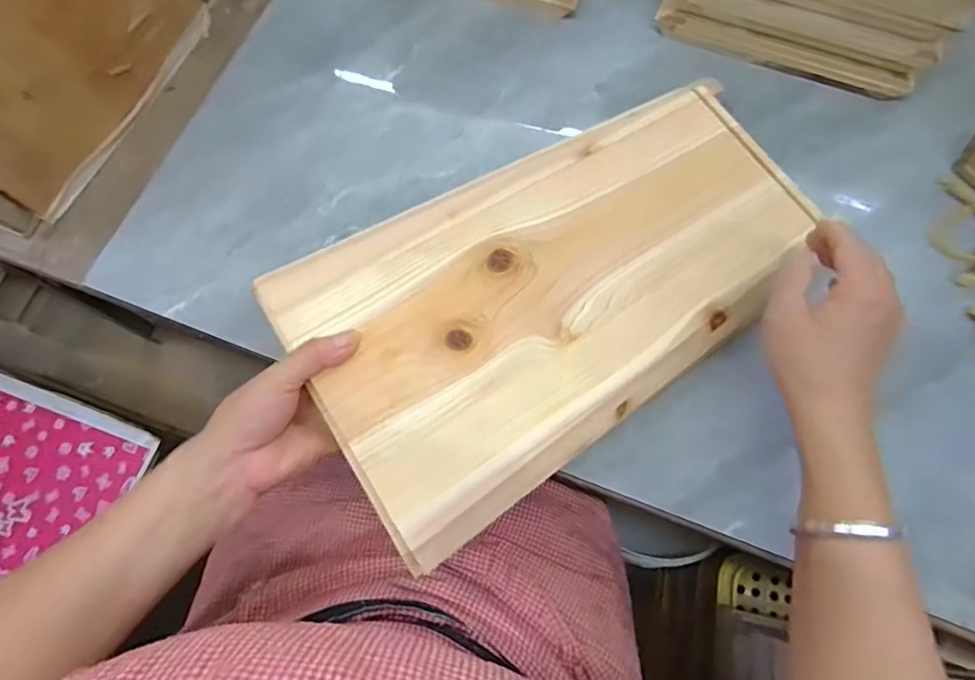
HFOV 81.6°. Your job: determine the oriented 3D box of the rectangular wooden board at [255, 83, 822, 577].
[{"bbox_3d":[0.069,-0.042,0.449,0.421,0.018,0.235,-27,75,-12],"label":"rectangular wooden board"}]

